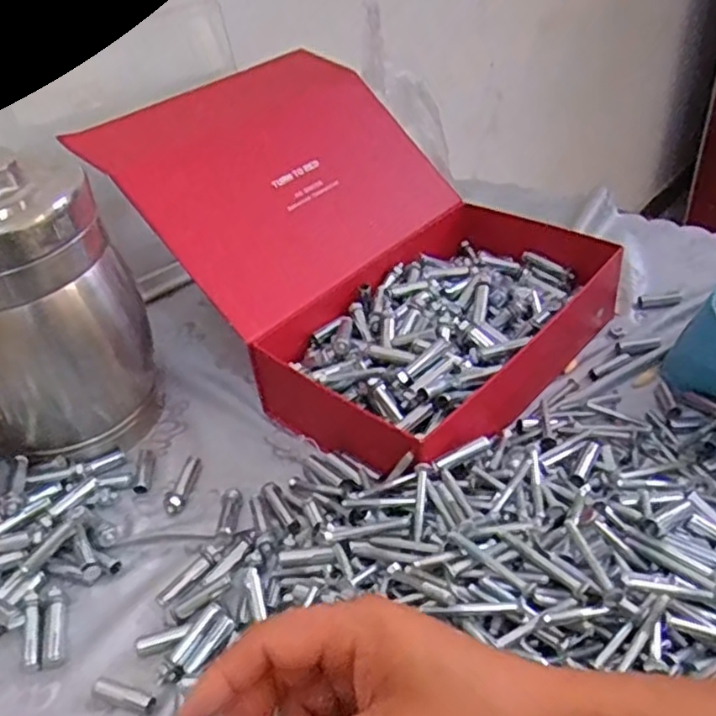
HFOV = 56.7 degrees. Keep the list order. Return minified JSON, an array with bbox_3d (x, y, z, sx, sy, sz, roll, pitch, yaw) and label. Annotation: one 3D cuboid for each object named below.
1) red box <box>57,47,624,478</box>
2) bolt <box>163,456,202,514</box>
[{"bbox_3d":[0.009,-0.106,0.593,0.352,0.193,0.298,29,51,36],"label":"red box"},{"bbox_3d":[-0.136,0.097,0.516,0.012,0.013,0.054,0,40,10],"label":"bolt"}]

